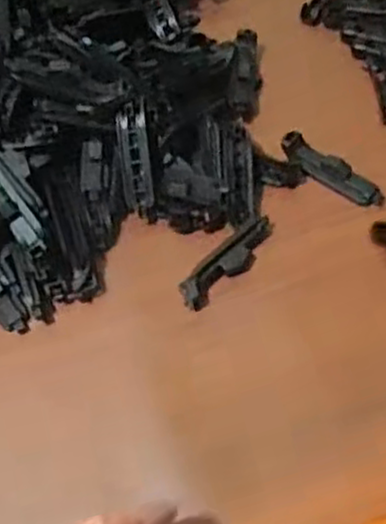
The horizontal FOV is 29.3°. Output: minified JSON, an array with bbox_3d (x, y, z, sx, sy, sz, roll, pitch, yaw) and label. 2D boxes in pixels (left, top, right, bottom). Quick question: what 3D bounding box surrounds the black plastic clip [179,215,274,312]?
[{"bbox_3d":[0.023,-0.001,0.455,0.078,0.017,0.017,-41,66,-19],"label":"black plastic clip"}]

